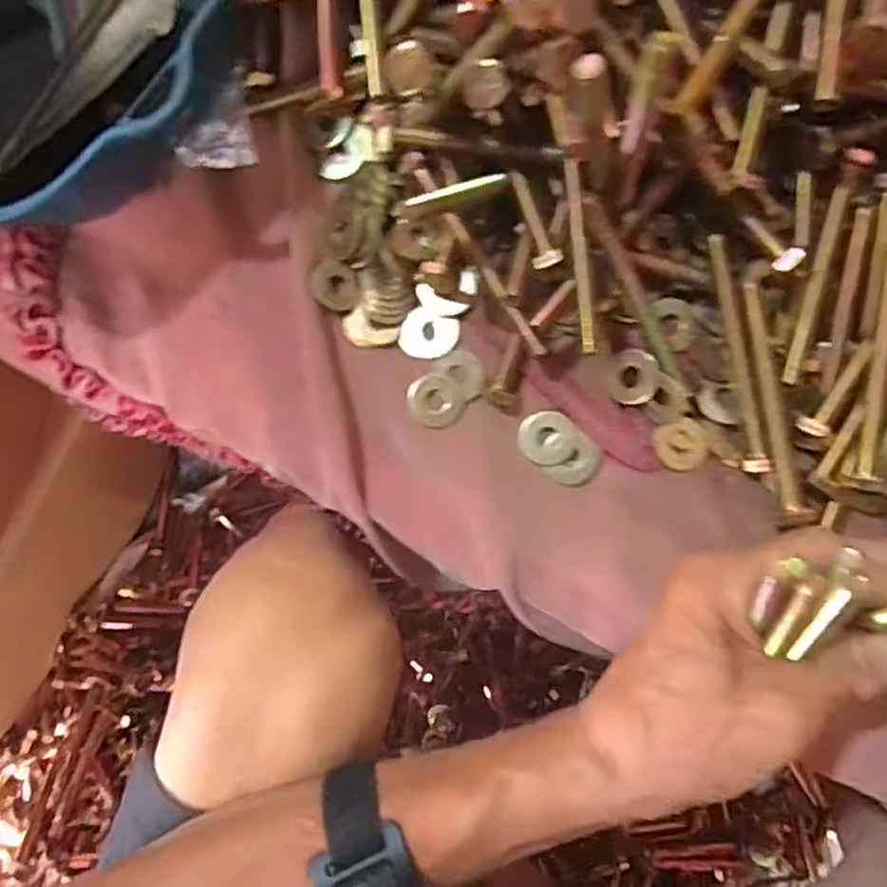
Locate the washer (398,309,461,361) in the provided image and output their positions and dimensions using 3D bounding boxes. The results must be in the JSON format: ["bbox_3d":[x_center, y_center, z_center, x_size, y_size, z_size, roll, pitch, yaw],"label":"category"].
[{"bbox_3d":[-0.007,-0.051,0.344,0.027,0.004,0.022,15,83,3],"label":"washer"}]

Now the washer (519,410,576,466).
[{"bbox_3d":[0.048,-0.002,0.336,0.025,0.004,0.024,4,83,2],"label":"washer"}]

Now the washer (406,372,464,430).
[{"bbox_3d":[-0.004,-0.020,0.341,0.026,0.004,0.026,5,83,2],"label":"washer"}]

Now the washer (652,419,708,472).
[{"bbox_3d":[0.108,0.001,0.331,0.026,0.004,0.023,-7,88,-15],"label":"washer"}]

